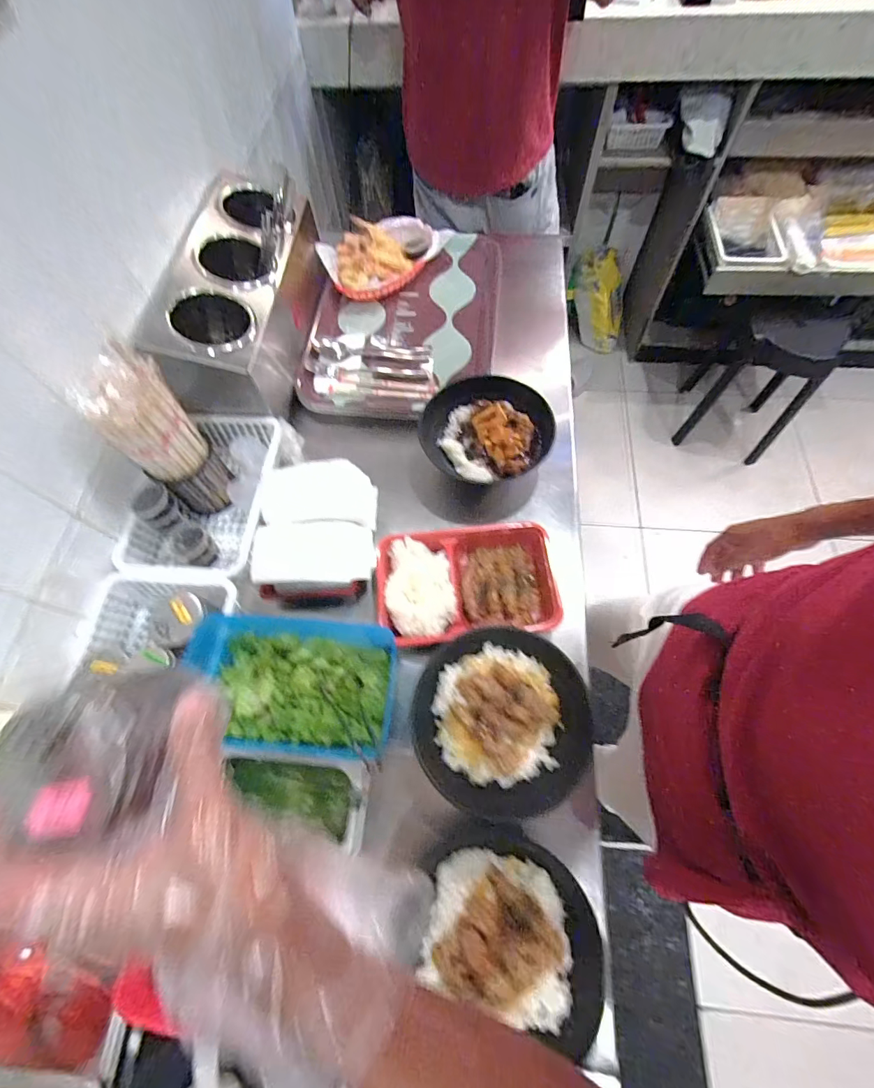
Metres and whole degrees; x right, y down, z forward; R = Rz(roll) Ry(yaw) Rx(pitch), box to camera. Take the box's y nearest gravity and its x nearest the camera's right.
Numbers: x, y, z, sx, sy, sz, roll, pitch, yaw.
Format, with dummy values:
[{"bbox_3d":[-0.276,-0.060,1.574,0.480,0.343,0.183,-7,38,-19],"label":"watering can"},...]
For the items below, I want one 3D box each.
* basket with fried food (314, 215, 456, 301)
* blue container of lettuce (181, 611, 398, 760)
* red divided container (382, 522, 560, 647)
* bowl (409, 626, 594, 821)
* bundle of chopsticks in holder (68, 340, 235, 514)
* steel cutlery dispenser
[{"bbox_3d":[-0.096,-0.525,0.790,0.139,0.064,0.218,39,73,18],"label":"basket with fried food"},{"bbox_3d":[-0.158,0.154,0.472,0.219,0.073,0.125,4,66,5],"label":"blue container of lettuce"},{"bbox_3d":[0.041,0.050,0.547,0.222,0.050,0.140,-5,65,1],"label":"red divided container"},{"bbox_3d":[0.070,0.185,0.463,0.186,0.057,0.179,-1,65,2],"label":"bowl"},{"bbox_3d":[-0.329,-0.125,0.531,0.076,0.221,0.091,40,73,18],"label":"bundle of chopsticks in holder"},{"bbox_3d":[-0.299,-0.370,0.661,0.154,0.155,0.354,2,66,4],"label":"steel cutlery dispenser"}]

